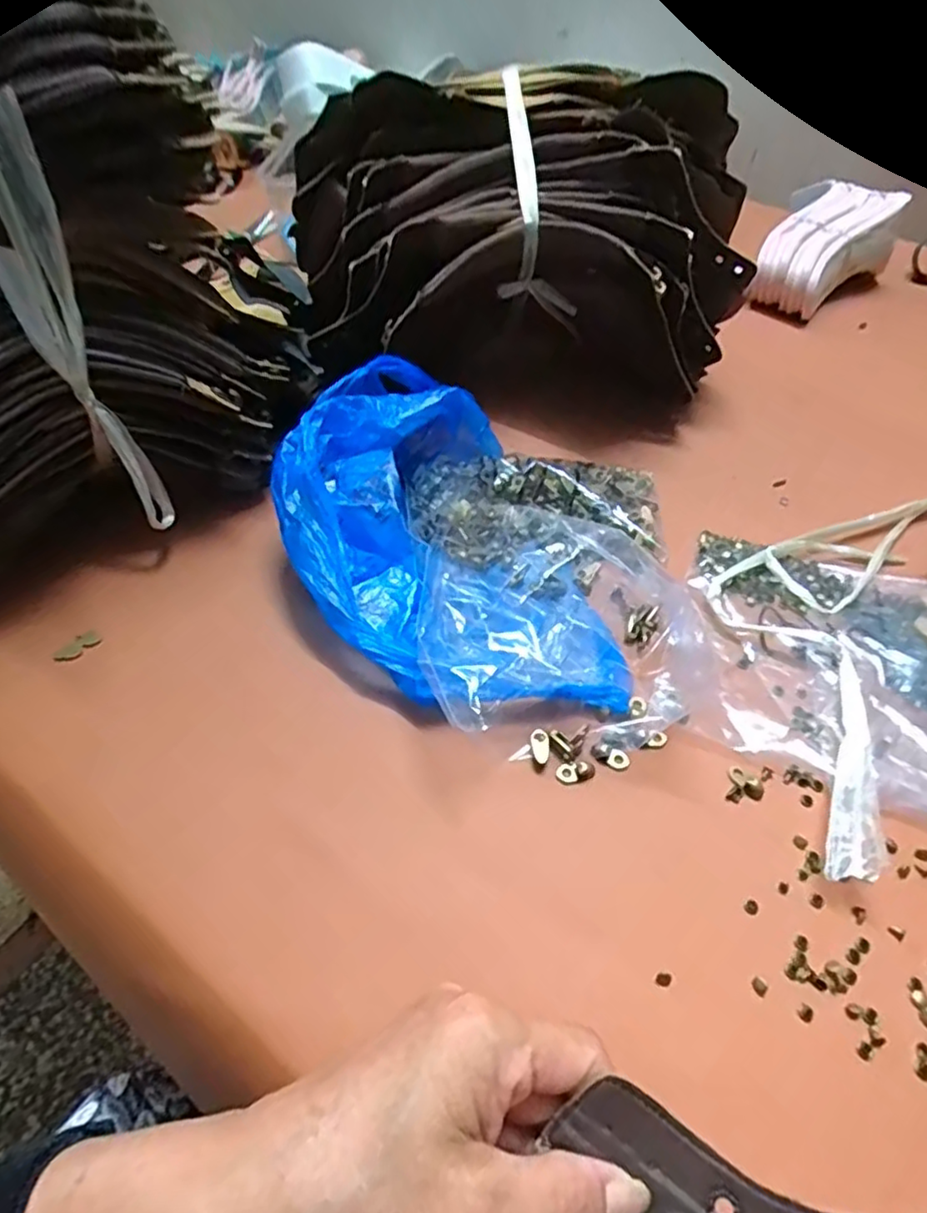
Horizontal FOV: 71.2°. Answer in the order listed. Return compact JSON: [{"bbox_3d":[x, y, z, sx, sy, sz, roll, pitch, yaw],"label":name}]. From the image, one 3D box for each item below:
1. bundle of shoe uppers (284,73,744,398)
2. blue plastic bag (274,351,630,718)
[{"bbox_3d":[0.041,-0.257,0.460,0.305,0.170,0.134,-1,50,-3],"label":"bundle of shoe uppers"},{"bbox_3d":[-0.016,-0.043,0.367,0.161,0.065,0.245,-15,52,-15],"label":"blue plastic bag"}]

